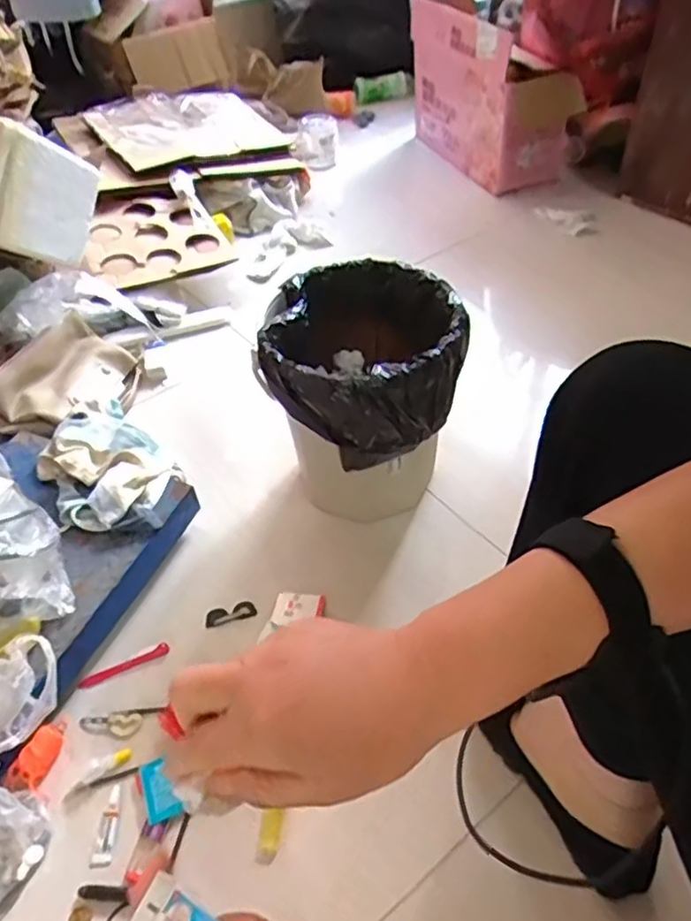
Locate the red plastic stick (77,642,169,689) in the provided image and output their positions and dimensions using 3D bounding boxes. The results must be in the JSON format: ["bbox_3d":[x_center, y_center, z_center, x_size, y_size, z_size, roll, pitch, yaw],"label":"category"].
[{"bbox_3d":[-0.261,0.242,0.775,0.105,0.007,0.015,-21,49,-14],"label":"red plastic stick"}]

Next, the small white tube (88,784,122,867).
[{"bbox_3d":[-0.238,0.364,0.657,0.021,0.006,0.071,-3,47,3],"label":"small white tube"}]

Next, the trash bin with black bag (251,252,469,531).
[{"bbox_3d":[0.029,-0.070,0.847,0.225,0.274,0.231,-3,47,3],"label":"trash bin with black bag"}]

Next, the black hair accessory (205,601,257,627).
[{"bbox_3d":[-0.143,0.190,0.817,0.063,0.006,0.025,-13,47,-7],"label":"black hair accessory"}]

